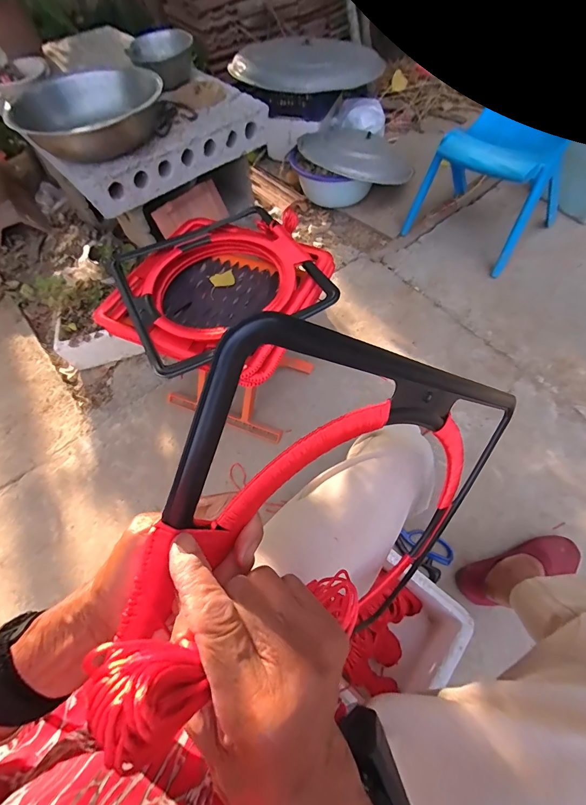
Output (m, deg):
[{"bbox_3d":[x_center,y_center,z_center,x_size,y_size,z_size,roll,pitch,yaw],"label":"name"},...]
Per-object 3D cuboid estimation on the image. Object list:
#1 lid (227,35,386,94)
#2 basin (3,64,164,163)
[{"bbox_3d":[0.045,-1.286,1.310,0.537,0.065,0.387,25,67,16],"label":"lid"},{"bbox_3d":[-0.431,-0.618,0.756,0.292,0.080,0.292,-1,62,3],"label":"basin"}]

